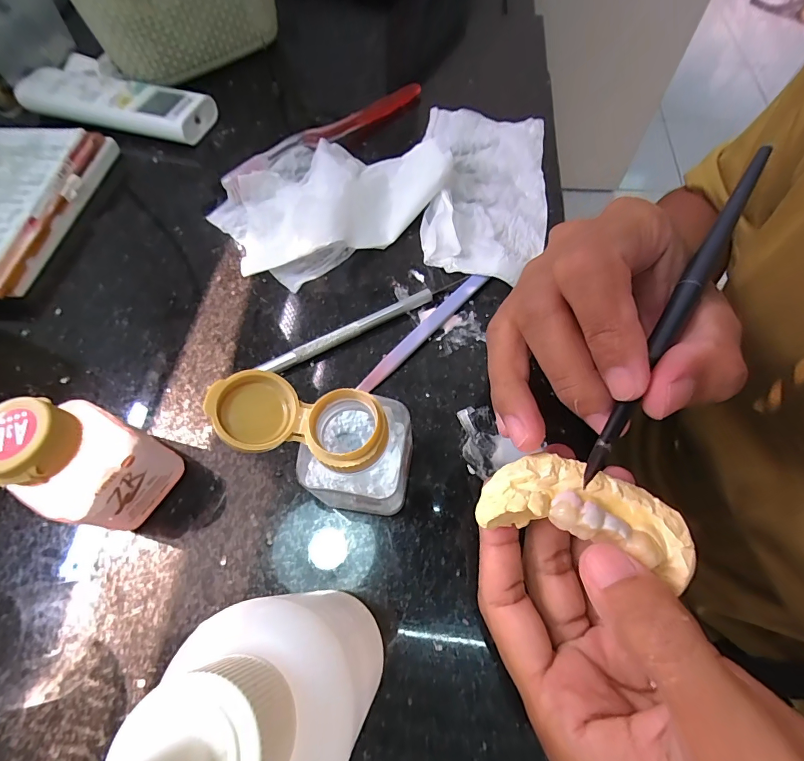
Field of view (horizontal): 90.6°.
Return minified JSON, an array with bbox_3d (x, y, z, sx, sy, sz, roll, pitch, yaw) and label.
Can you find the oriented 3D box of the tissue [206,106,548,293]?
[{"bbox_3d":[-0.013,-0.139,0.277,0.223,0.027,0.159,1,63,4],"label":"tissue"}]

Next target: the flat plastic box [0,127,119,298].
[{"bbox_3d":[-0.285,-0.125,0.285,0.092,0.028,0.150,6,64,6],"label":"flat plastic box"}]

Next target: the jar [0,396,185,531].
[{"bbox_3d":[-0.132,0.036,0.170,0.032,0.072,0.041,29,68,16],"label":"jar"}]

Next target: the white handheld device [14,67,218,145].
[{"bbox_3d":[-0.246,-0.236,0.341,0.176,0.026,0.045,16,65,11],"label":"white handheld device"}]

